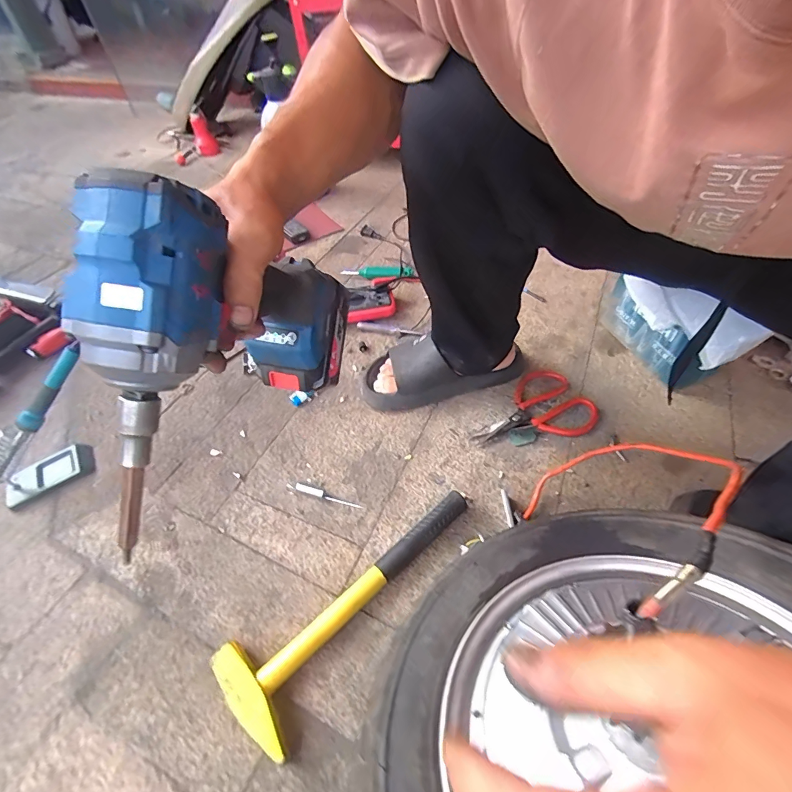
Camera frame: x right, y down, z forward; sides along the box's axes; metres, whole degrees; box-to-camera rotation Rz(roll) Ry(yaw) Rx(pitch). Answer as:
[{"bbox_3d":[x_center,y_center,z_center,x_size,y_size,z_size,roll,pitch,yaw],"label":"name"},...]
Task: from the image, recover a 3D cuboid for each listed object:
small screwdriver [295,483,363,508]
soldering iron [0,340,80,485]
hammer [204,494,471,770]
[{"bbox_3d":[-0.089,0.131,0.540,0.091,0.012,0.010,10,51,13],"label":"small screwdriver"},{"bbox_3d":[-0.470,0.025,0.528,0.019,0.033,0.217,37,94,30],"label":"soldering iron"},{"bbox_3d":[-0.037,0.212,0.453,0.312,0.031,0.102,-38,57,-25],"label":"hammer"}]

